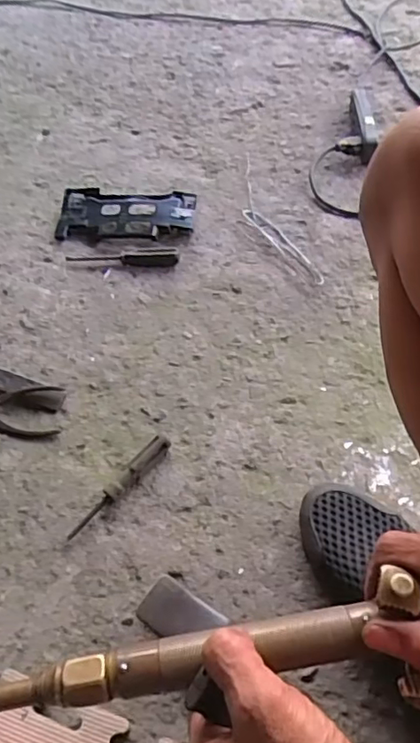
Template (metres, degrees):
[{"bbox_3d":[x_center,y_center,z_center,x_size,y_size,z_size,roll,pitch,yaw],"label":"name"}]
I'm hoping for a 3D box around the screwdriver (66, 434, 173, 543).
[{"bbox_3d":[-0.103,0.127,0.654,0.020,0.026,0.144,37,66,26],"label":"screwdriver"}]

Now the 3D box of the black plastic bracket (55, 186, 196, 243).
[{"bbox_3d":[-0.127,-0.237,0.887,0.203,0.029,0.088,4,58,7],"label":"black plastic bracket"}]

